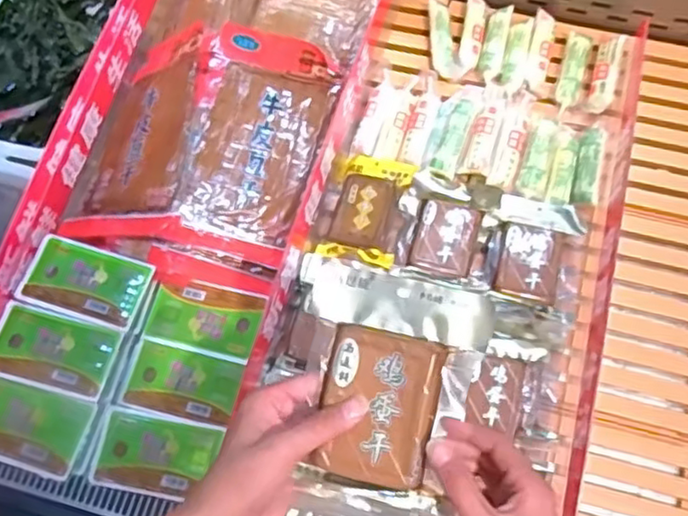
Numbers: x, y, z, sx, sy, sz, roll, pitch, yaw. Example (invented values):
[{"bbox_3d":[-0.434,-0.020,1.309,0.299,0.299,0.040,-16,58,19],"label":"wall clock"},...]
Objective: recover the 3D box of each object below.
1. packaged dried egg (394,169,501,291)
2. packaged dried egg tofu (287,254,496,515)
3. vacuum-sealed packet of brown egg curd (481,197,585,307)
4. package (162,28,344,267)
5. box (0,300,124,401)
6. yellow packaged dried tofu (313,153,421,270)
[{"bbox_3d":[0.136,-0.037,0.871,0.121,0.022,0.151,11,69,5],"label":"packaged dried egg"},{"bbox_3d":[0.019,0.101,0.457,0.129,0.017,0.180,13,90,11],"label":"packaged dried egg tofu"},{"bbox_3d":[0.243,-0.009,0.852,0.104,0.026,0.146,15,69,7],"label":"vacuum-sealed packet of brown egg curd"},{"bbox_3d":[-0.111,-0.147,0.850,0.160,0.021,0.297,14,80,-4],"label":"package"},{"bbox_3d":[-0.337,0.111,0.776,0.144,0.037,0.086,13,69,6],"label":"box"},{"bbox_3d":[0.031,-0.068,0.897,0.101,0.023,0.158,13,69,6],"label":"yellow packaged dried tofu"}]

